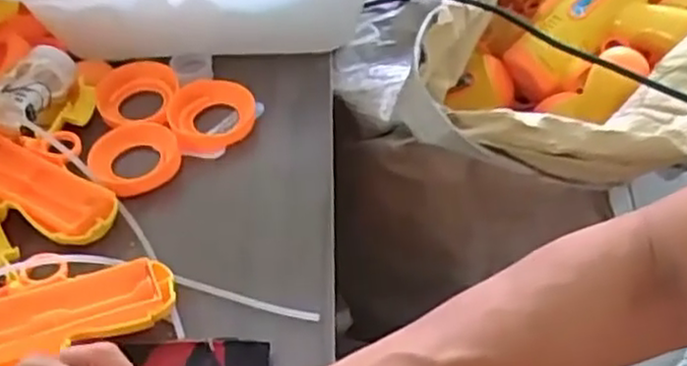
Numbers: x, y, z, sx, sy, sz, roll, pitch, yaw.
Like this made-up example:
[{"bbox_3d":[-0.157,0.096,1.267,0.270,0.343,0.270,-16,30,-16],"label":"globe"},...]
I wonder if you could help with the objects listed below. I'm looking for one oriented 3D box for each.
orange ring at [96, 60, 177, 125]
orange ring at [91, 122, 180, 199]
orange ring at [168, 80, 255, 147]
[{"bbox_3d":[-0.146,-0.060,0.513,0.054,0.019,0.058,-2,48,3],"label":"orange ring"},{"bbox_3d":[-0.135,-0.016,0.475,0.056,0.017,0.053,-2,48,3],"label":"orange ring"},{"bbox_3d":[-0.089,-0.048,0.495,0.058,0.015,0.056,-2,48,3],"label":"orange ring"}]

